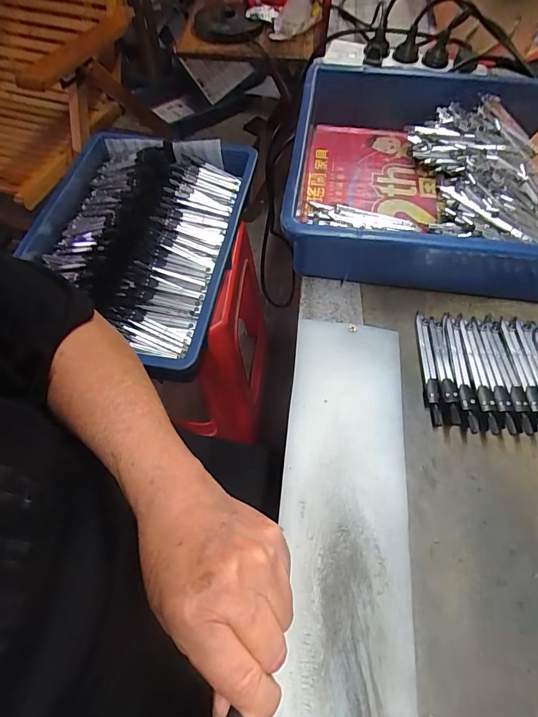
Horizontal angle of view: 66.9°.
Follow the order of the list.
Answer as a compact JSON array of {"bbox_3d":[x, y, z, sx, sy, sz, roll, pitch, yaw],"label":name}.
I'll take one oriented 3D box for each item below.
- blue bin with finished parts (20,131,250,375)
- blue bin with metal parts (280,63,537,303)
[{"bbox_3d":[-0.199,-0.173,0.601,0.285,0.088,0.403,8,61,5],"label":"blue bin with finished parts"},{"bbox_3d":[0.241,-0.198,0.431,0.424,0.097,0.302,9,61,6],"label":"blue bin with metal parts"}]

